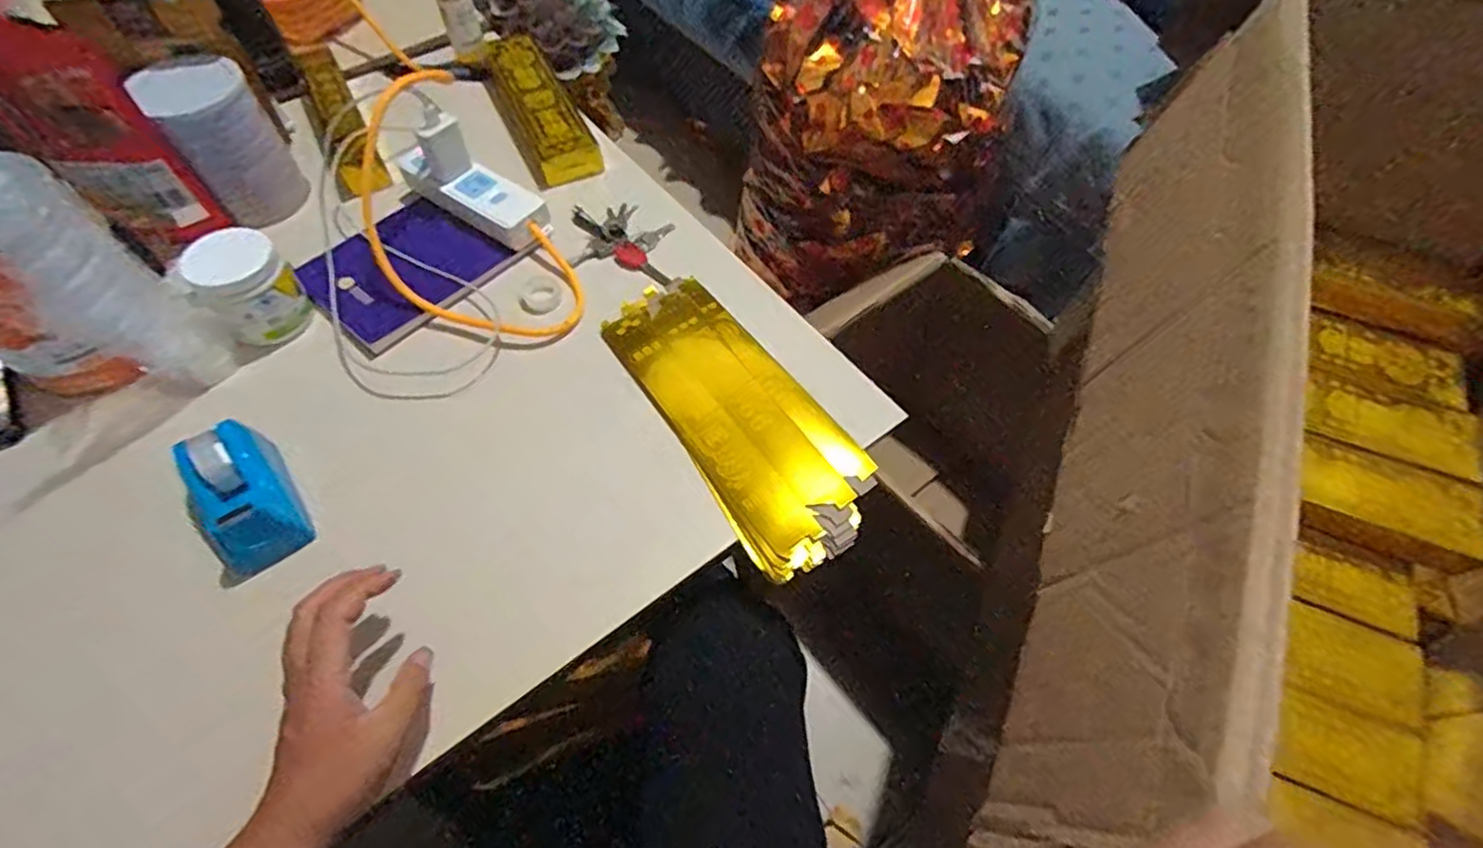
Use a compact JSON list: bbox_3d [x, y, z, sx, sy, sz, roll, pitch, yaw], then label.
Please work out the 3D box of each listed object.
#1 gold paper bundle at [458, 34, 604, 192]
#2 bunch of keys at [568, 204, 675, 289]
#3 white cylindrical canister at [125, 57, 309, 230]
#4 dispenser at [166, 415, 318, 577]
[{"bbox_3d":[-0.251,-0.383,0.805,0.083,0.032,0.270,-24,61,-14],"label":"gold paper bundle"},{"bbox_3d":[-0.128,-0.188,0.703,0.109,0.015,0.115,0,58,0],"label":"bunch of keys"},{"bbox_3d":[-0.510,-0.281,0.676,0.085,0.143,0.077,-32,64,-18],"label":"white cylindrical canister"},{"bbox_3d":[-0.374,0.054,0.509,0.069,0.055,0.100,-31,63,-18],"label":"dispenser"}]

